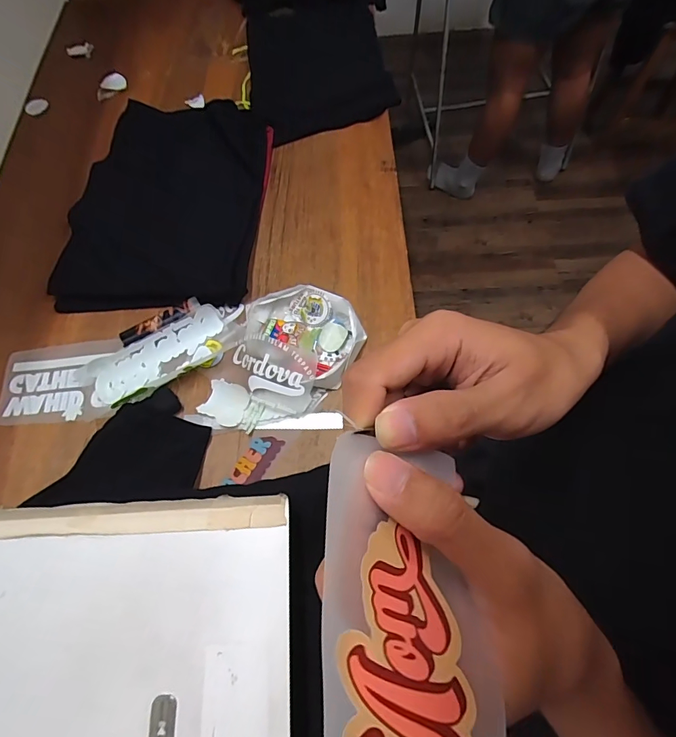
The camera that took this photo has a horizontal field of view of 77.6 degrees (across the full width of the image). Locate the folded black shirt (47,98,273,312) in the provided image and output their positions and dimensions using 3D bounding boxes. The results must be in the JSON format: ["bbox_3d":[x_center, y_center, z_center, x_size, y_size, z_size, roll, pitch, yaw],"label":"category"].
[{"bbox_3d":[-0.340,-0.344,0.841,0.364,0.069,0.479,2,67,4],"label":"folded black shirt"}]

